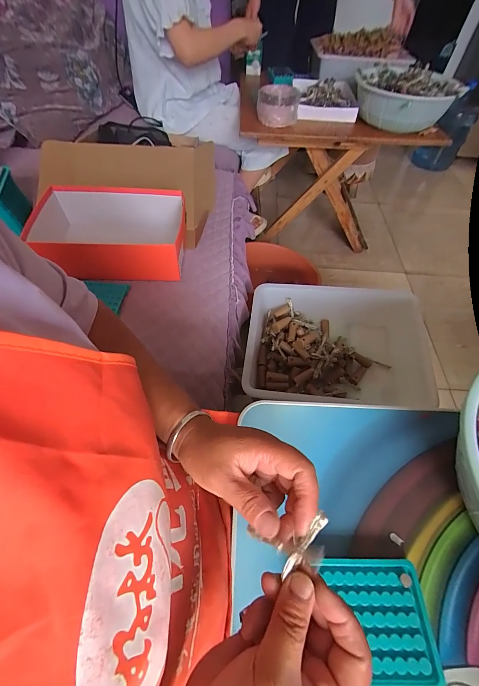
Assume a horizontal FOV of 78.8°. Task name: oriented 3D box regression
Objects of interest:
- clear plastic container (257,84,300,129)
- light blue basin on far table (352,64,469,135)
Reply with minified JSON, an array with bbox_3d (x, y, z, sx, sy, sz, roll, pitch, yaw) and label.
[{"bbox_3d":[0.119,-0.737,0.903,0.124,0.084,0.117,6,56,2],"label":"clear plastic container"},{"bbox_3d":[0.490,-0.743,0.892,0.248,0.101,0.258,2,56,-1],"label":"light blue basin on far table"}]

